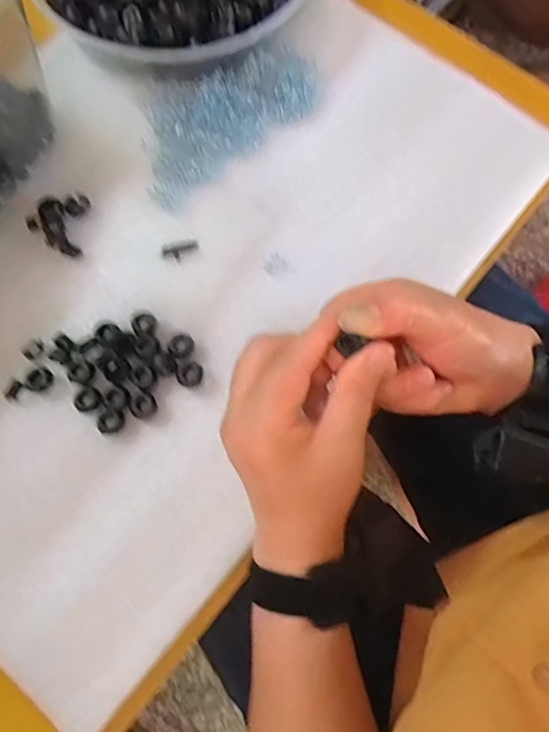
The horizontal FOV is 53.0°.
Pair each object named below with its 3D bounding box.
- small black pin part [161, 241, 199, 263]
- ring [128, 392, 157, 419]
[{"bbox_3d":[-0.068,-0.082,0.394,0.027,0.006,0.012,-12,75,-3],"label":"small black pin part"},{"bbox_3d":[-0.085,0.026,0.357,0.016,0.004,0.016,-42,94,-12],"label":"ring"}]

